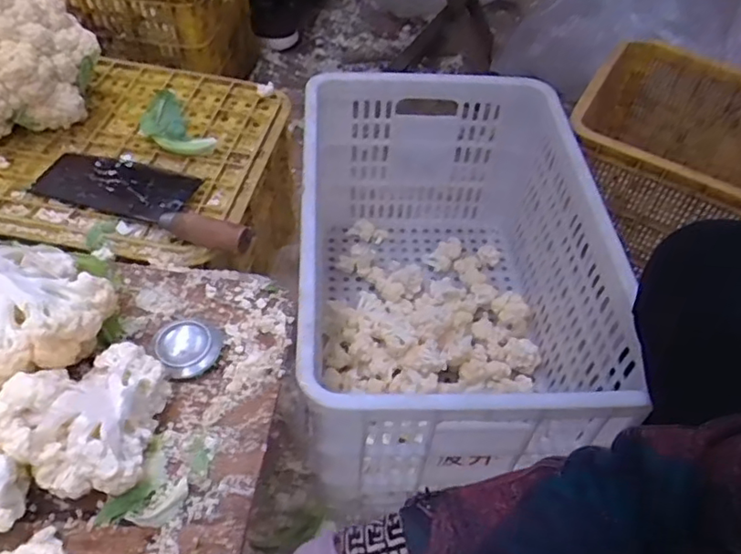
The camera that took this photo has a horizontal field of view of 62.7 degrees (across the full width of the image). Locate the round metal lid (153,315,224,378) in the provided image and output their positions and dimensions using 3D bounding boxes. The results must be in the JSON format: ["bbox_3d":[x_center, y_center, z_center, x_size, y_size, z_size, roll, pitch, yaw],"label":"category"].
[{"bbox_3d":[-0.167,0.056,0.554,0.059,0.026,0.064,1,48,-2],"label":"round metal lid"}]

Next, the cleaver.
[{"bbox_3d":[-0.243,-0.096,0.668,0.271,0.034,0.090,18,50,13],"label":"cleaver"}]

